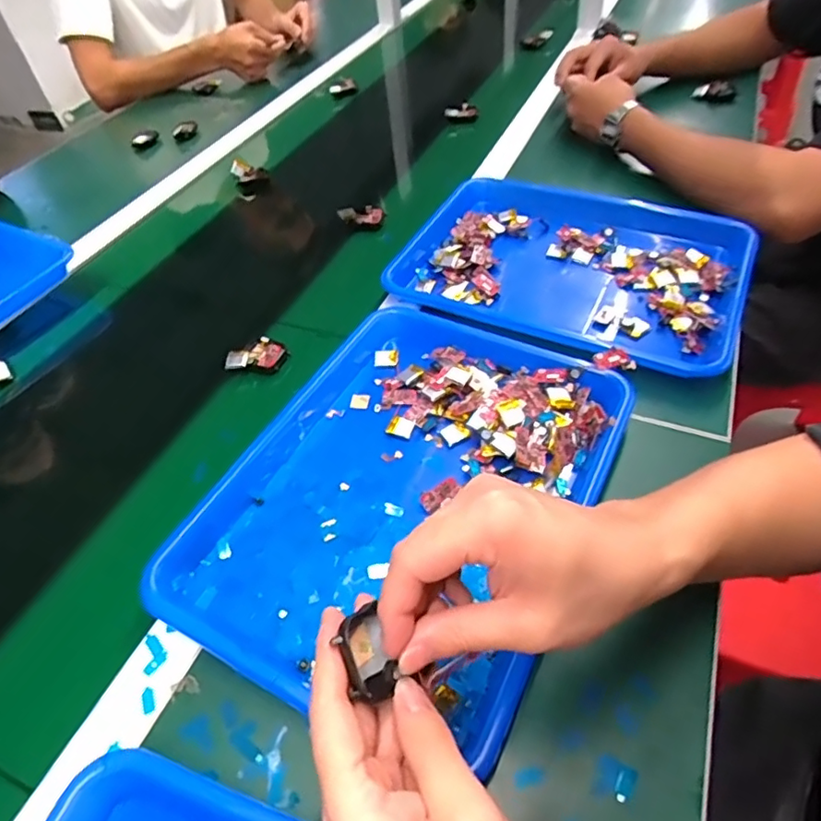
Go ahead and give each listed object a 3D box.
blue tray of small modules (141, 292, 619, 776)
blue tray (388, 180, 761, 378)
[{"bbox_3d":[-0.002,0.054,0.420,0.253,0.035,0.327,20,54,21],"label":"blue tray of small modules"},{"bbox_3d":[0.165,-0.152,0.600,0.352,0.039,0.258,19,54,20],"label":"blue tray"}]

